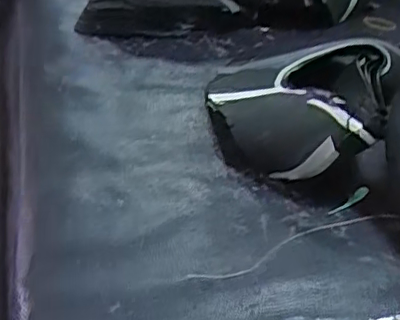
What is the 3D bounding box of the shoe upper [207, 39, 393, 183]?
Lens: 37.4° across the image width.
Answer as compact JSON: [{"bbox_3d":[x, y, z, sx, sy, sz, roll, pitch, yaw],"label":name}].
[{"bbox_3d":[0.076,-0.059,0.494,0.156,0.056,0.223,11,31,14],"label":"shoe upper"}]

